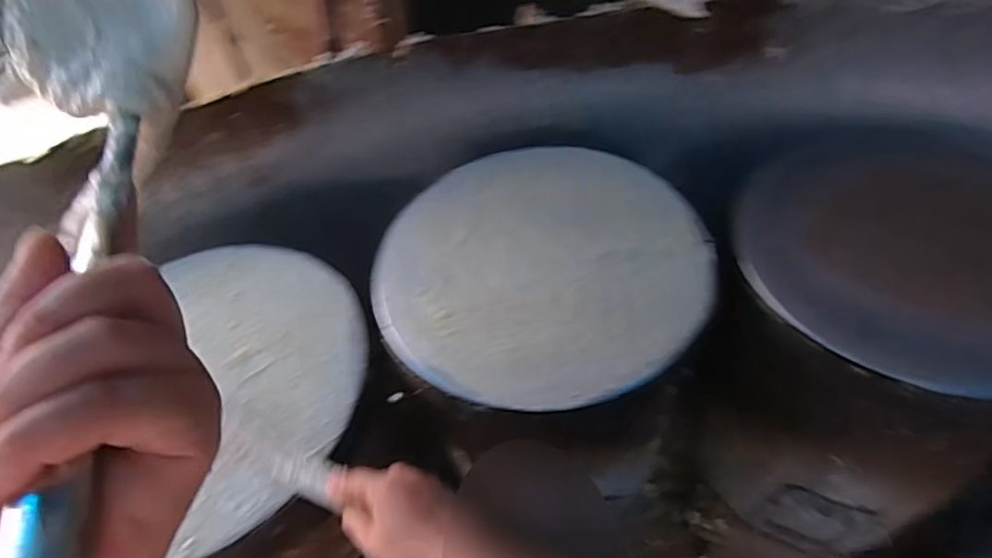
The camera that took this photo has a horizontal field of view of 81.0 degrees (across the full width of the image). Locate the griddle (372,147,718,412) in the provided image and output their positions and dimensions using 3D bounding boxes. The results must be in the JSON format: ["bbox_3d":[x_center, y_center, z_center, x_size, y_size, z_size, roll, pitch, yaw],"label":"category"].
[{"bbox_3d":[0.050,-0.021,0.652,0.342,0.036,0.351,-2,52,3],"label":"griddle"}]

